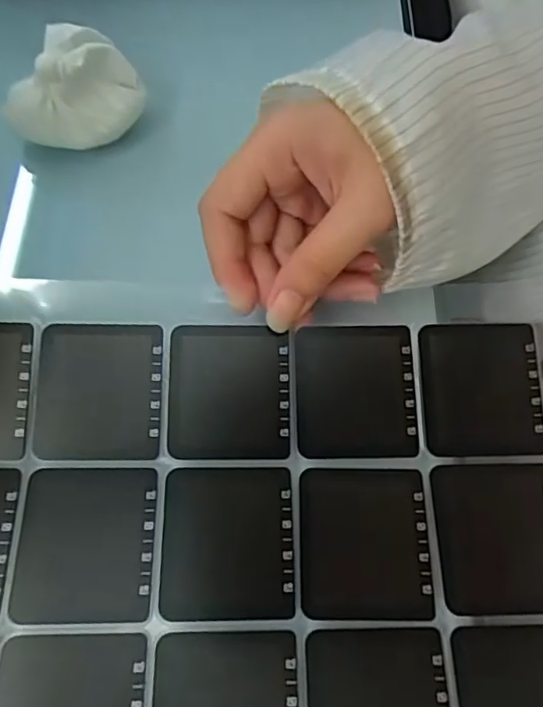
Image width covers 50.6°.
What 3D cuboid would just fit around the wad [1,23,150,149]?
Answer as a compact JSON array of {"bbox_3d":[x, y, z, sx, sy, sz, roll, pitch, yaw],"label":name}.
[{"bbox_3d":[-0.093,-0.123,0.279,0.051,0.024,0.060,31,102,-30],"label":"wad"}]

